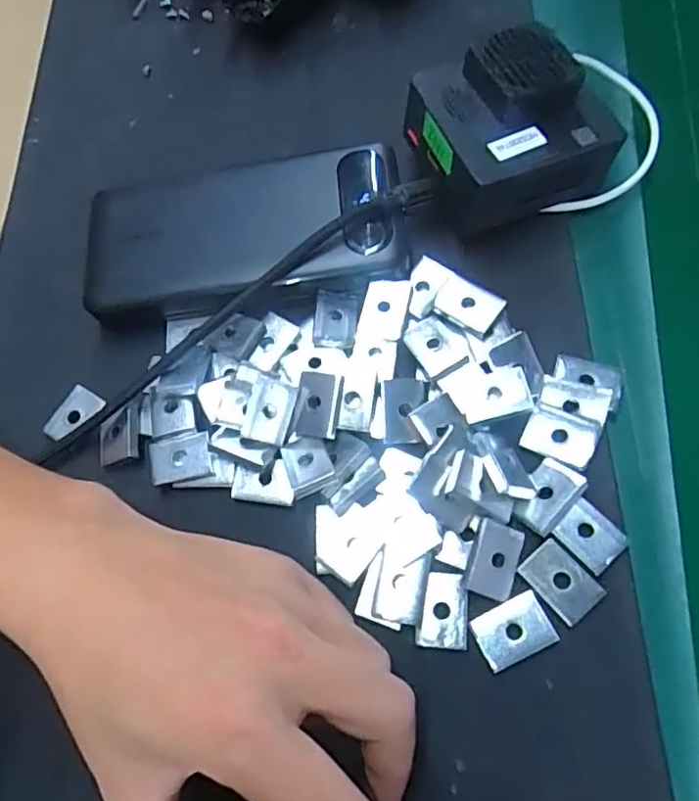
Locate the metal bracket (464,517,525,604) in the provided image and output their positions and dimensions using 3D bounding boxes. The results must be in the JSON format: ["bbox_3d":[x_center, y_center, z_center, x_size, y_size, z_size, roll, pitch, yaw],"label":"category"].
[{"bbox_3d":[0.057,0.063,0.234,0.018,0.007,0.028,14,73,13],"label":"metal bracket"}]

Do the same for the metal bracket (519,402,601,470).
[{"bbox_3d":[0.087,0.014,0.244,0.028,0.004,0.019,19,75,15],"label":"metal bracket"}]

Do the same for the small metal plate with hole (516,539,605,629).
[{"bbox_3d":[0.081,0.070,0.229,0.019,0.004,0.028,-43,70,-7],"label":"small metal plate with hole"}]

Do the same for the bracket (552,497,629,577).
[{"bbox_3d":[0.094,0.053,0.232,0.020,0.004,0.024,-44,70,-8],"label":"bracket"}]

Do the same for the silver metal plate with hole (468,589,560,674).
[{"bbox_3d":[0.063,0.088,0.227,0.028,0.004,0.020,-28,69,-1],"label":"silver metal plate with hole"}]

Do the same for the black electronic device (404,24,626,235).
[{"bbox_3d":[0.073,-0.125,0.274,0.082,0.045,0.071,-22,71,1],"label":"black electronic device"}]

